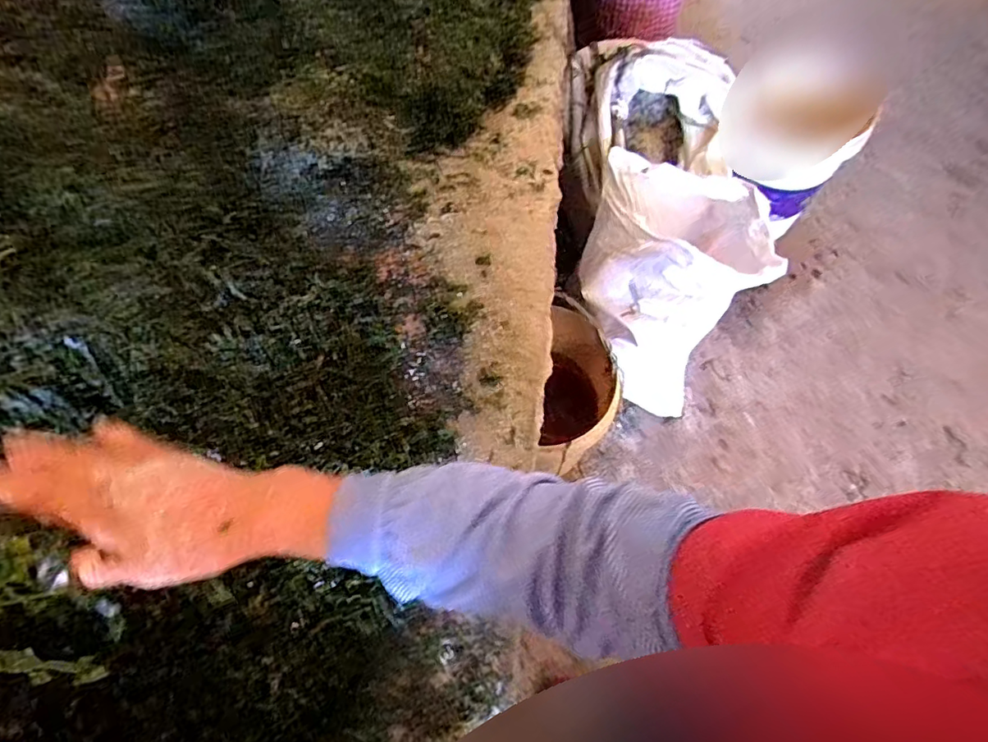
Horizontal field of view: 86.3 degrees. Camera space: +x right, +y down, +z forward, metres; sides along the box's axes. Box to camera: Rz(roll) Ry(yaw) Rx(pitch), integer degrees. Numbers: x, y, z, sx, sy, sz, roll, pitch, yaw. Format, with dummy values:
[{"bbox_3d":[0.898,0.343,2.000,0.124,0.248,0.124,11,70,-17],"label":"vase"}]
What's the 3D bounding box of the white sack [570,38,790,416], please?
[{"bbox_3d":[0.321,-0.295,1.196,0.312,0.576,0.600,0,64,0],"label":"white sack"}]

